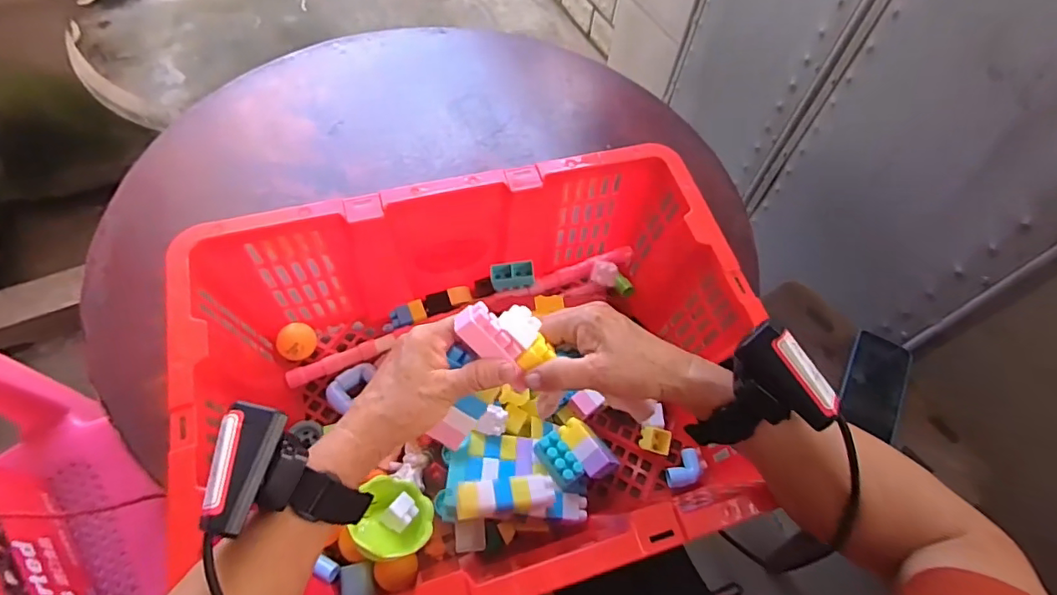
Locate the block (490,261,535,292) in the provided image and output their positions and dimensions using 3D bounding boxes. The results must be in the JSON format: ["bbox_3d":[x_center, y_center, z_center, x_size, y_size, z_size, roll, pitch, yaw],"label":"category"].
[{"bbox_3d":[-0.017,-0.025,0.603,0.048,0.020,0.026,-6,60,-8],"label":"block"}]

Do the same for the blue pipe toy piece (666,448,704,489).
[{"bbox_3d":[0.159,0.175,0.544,0.042,0.015,0.028,-36,68,-23],"label":"blue pipe toy piece"}]

